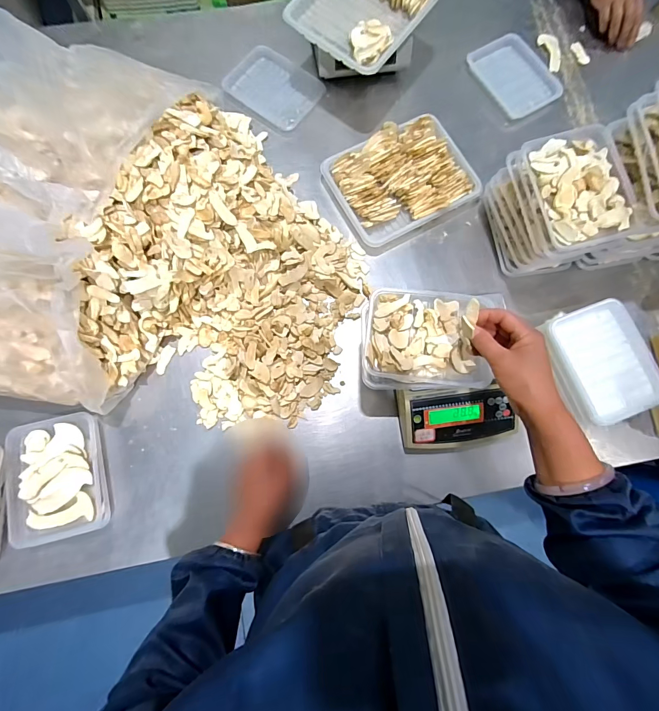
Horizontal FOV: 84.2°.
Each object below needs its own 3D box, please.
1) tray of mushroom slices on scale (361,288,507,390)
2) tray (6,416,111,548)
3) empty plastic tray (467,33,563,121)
[{"bbox_3d":[0.143,-0.025,0.534,0.187,0.047,0.143,3,80,0],"label":"tray of mushroom slices on scale"},{"bbox_3d":[-0.438,0.197,0.588,0.142,0.049,0.185,-13,80,-3],"label":"tray"},{"bbox_3d":[0.401,-0.603,0.786,0.143,0.024,0.183,-31,81,-6],"label":"empty plastic tray"}]

